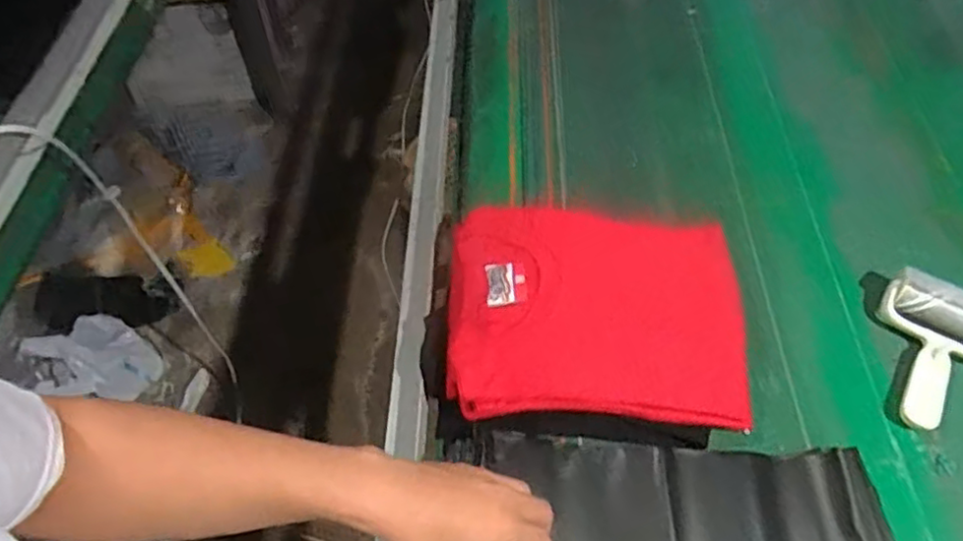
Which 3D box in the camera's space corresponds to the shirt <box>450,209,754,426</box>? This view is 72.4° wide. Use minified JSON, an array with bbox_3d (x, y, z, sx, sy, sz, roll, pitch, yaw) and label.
[{"bbox_3d":[0.112,0.037,0.659,0.288,0.076,0.234,1,53,1],"label":"shirt"}]

